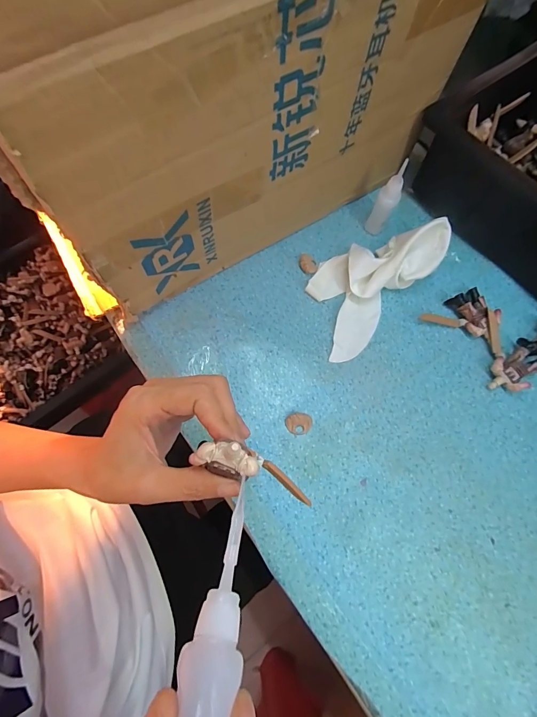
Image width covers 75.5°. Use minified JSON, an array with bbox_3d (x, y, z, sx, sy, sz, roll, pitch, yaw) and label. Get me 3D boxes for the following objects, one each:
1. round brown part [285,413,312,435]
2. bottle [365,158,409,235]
[{"bbox_3d":[0.029,0.062,0.326,0.024,0.005,0.019,-10,72,-3],"label":"round brown part"},{"bbox_3d":[0.126,-0.167,0.371,0.021,0.083,0.021,33,75,10],"label":"bottle"}]

